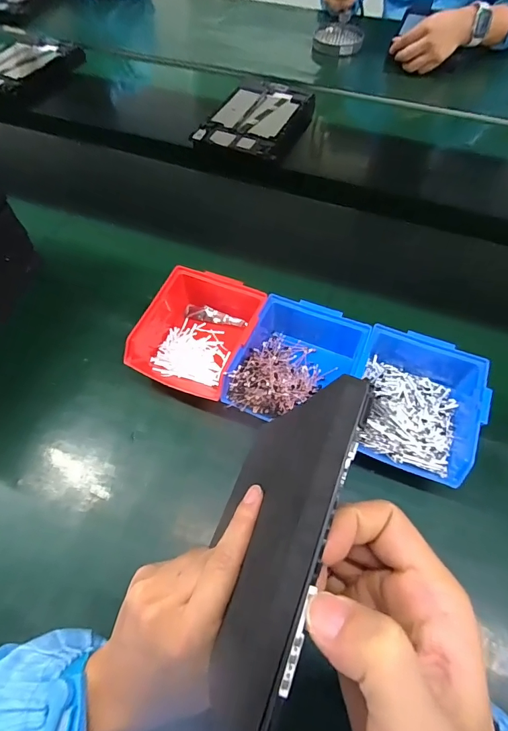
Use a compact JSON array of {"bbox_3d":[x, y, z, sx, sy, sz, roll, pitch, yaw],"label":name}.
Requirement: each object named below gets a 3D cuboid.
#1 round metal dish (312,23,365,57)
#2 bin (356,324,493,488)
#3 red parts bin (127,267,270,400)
[{"bbox_3d":[0.196,-0.761,0.945,0.113,0.027,0.114,0,59,-1],"label":"round metal dish"},{"bbox_3d":[0.167,0.035,0.425,0.123,0.058,0.149,23,61,13],"label":"bin"},{"bbox_3d":[-0.064,-0.045,0.480,0.132,0.067,0.165,22,61,12],"label":"red parts bin"}]

